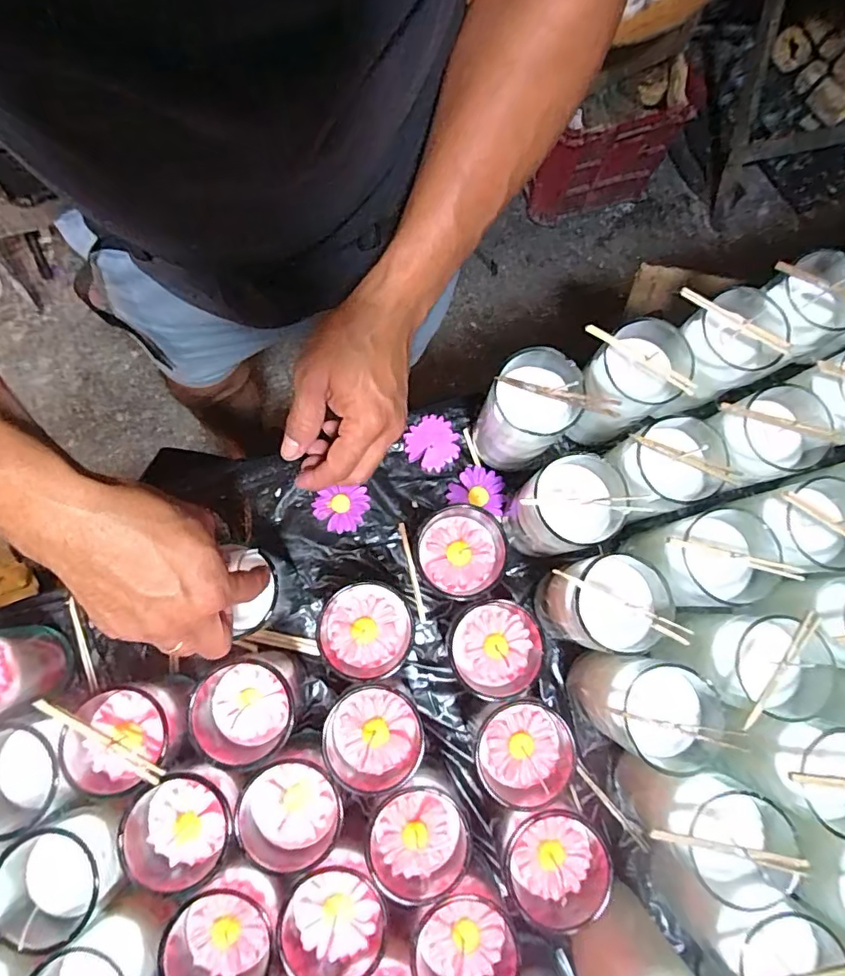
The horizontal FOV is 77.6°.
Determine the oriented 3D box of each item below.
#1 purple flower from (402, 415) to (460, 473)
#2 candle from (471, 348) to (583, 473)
[{"bbox_3d":[0.009,-0.042,0.493,0.049,0.009,0.047,0,79,-1],"label":"purple flower"},{"bbox_3d":[0.084,-0.062,0.438,0.069,0.128,0.074,30,80,5],"label":"candle"}]

